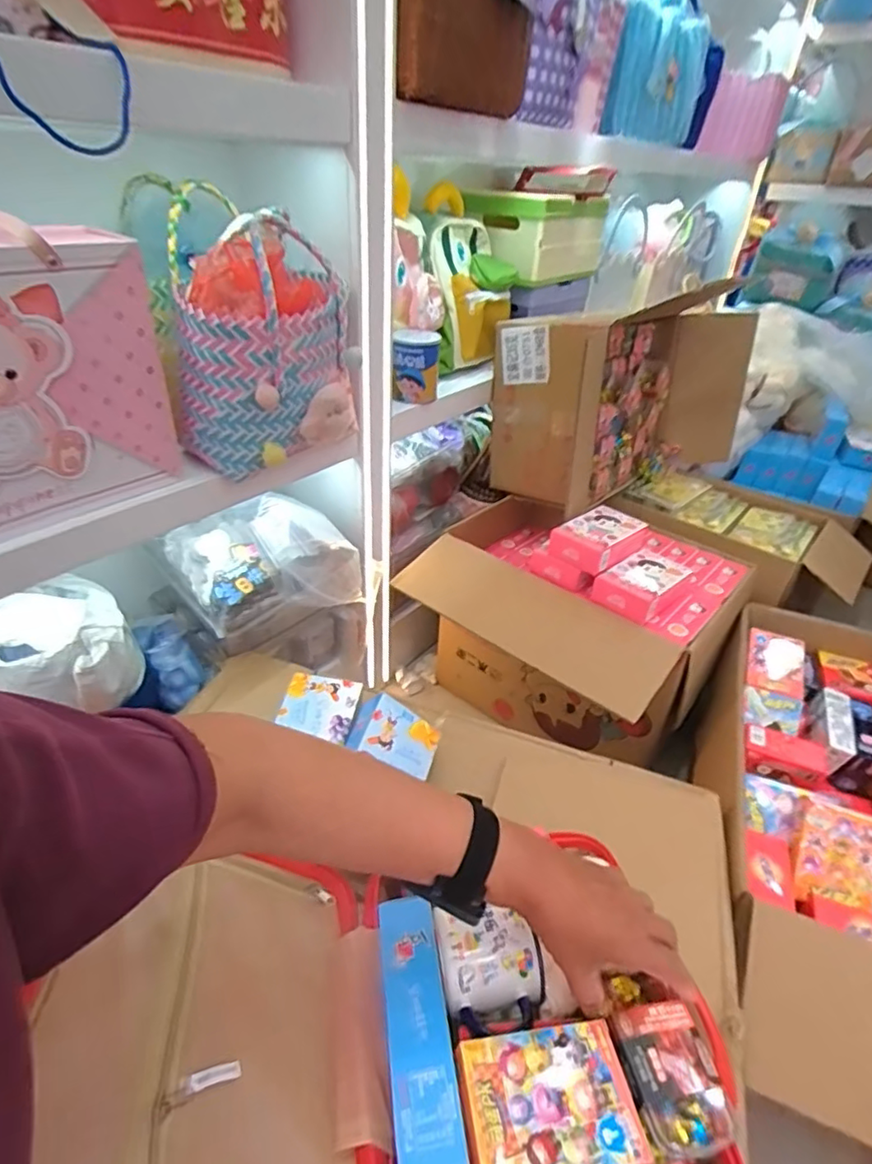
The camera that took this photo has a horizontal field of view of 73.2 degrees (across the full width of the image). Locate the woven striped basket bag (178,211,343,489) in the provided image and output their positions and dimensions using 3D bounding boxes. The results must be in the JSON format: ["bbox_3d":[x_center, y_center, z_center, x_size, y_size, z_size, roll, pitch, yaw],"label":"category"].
[{"bbox_3d":[-0.209,-0.286,0.713,0.188,0.252,0.187,-3,36,-10],"label":"woven striped basket bag"}]

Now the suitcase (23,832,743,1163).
[{"bbox_3d":[-0.020,0.314,0.418,0.435,0.145,0.270,2,35,-4],"label":"suitcase"}]

